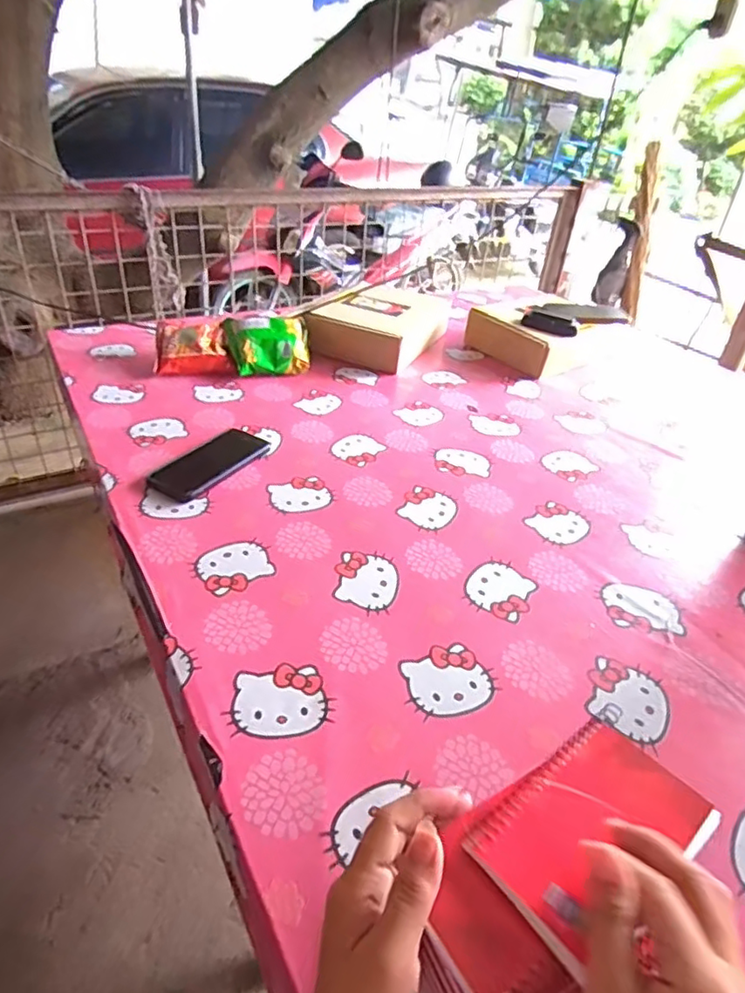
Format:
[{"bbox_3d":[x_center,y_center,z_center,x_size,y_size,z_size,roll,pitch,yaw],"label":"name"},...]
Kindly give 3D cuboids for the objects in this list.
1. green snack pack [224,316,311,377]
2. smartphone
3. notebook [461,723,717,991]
[{"bbox_3d":[-0.185,-0.272,1.055,0.142,0.045,0.126,-12,74,-18],"label":"green snack pack"},{"bbox_3d":[-0.215,-0.048,0.790,0.082,0.004,0.170,23,39,21],"label":"smartphone"},{"bbox_3d":[0.125,0.185,0.333,0.128,0.013,0.082,-22,45,-33],"label":"notebook"}]

